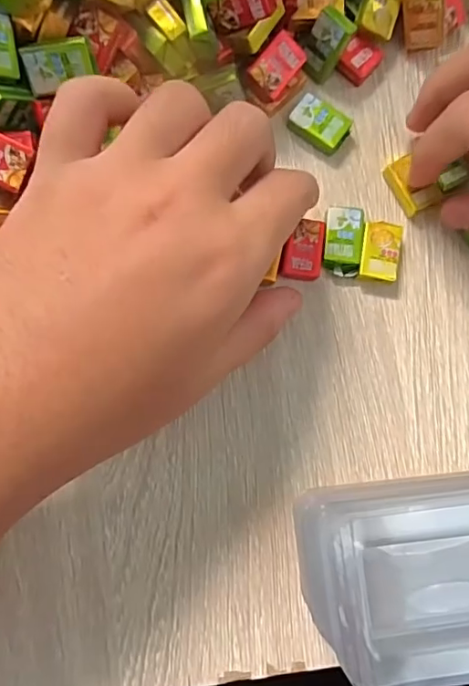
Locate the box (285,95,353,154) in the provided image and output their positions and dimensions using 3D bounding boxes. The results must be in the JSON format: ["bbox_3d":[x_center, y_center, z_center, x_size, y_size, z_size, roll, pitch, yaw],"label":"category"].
[{"bbox_3d":[0.039,-0.100,0.237,0.026,0.008,0.017,37,84,3],"label":"box"}]

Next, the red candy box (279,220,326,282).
[{"bbox_3d":[0.031,-0.041,0.229,0.017,0.005,0.026,11,83,0],"label":"red candy box"}]

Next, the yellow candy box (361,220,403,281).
[{"bbox_3d":[0.064,-0.040,0.230,0.016,0.009,0.025,9,83,0],"label":"yellow candy box"}]

